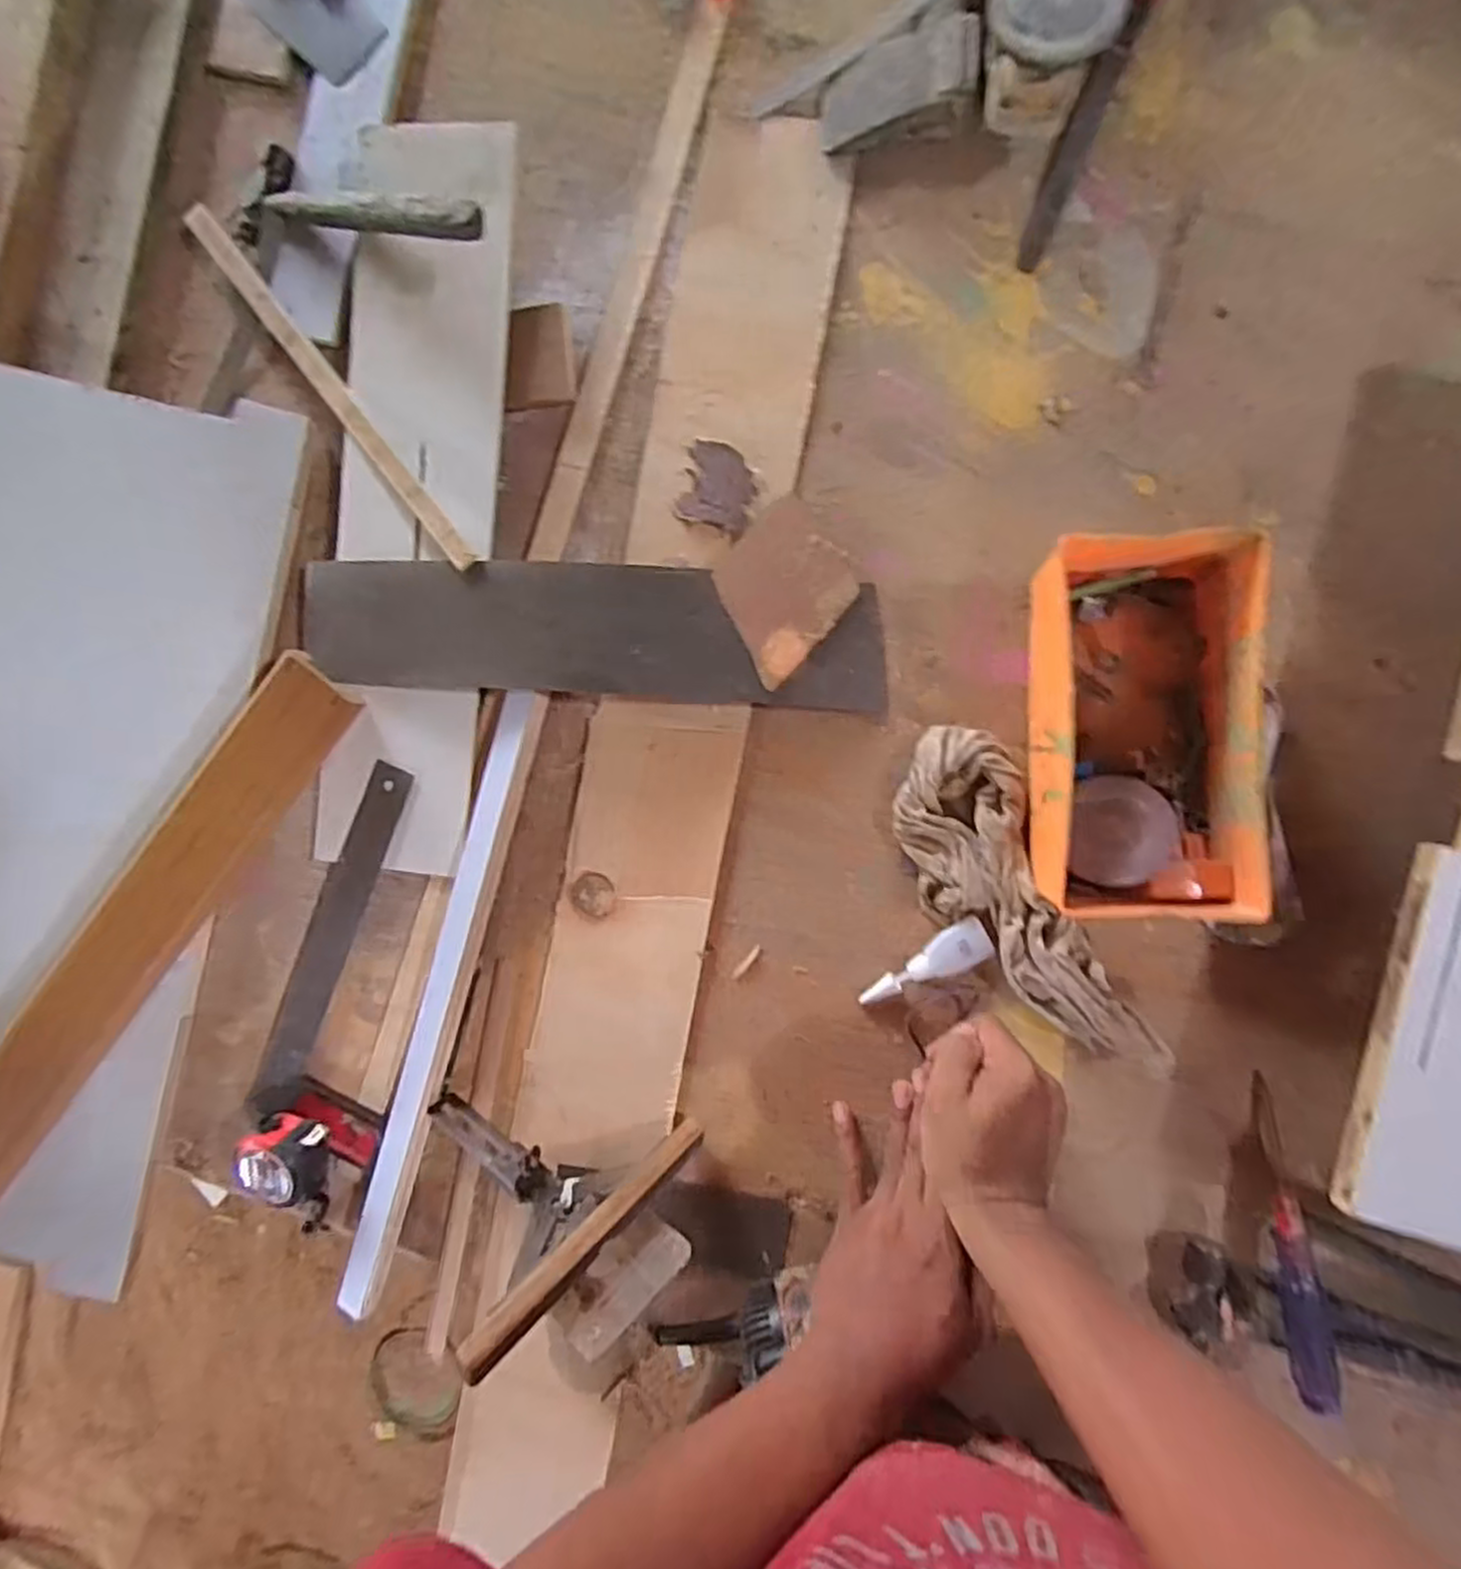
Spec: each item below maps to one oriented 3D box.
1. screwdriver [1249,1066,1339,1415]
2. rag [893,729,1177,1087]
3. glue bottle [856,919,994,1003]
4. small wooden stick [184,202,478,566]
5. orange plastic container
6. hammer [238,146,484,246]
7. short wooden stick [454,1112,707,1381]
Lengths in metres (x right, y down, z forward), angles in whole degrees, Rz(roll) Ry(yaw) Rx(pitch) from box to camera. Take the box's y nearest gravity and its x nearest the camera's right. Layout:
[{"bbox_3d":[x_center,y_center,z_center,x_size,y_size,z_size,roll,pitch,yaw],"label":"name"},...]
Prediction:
[{"bbox_3d":[0.376,0.304,0.504,0.024,0.020,0.196,-2,73,7],"label":"screwdriver"},{"bbox_3d":[0.200,0.088,0.541,0.096,0.031,0.262,-25,87,6],"label":"rag"},{"bbox_3d":[0.140,0.131,0.554,0.101,0.017,0.032,-25,87,6],"label":"glue bottle"},{"bbox_3d":[-0.318,-0.315,0.585,0.018,0.015,0.387,-39,85,5],"label":"small wooden stick"},{"bbox_3d":[0.271,-0.036,0.502,0.122,0.076,0.239,0,90,7],"label":"orange plastic container"},{"bbox_3d":[-0.281,-0.429,0.563,0.254,0.023,0.072,27,93,25],"label":"hammer"},{"bbox_3d":[-0.085,0.289,0.488,0.012,0.204,0.023,-34,85,40],"label":"short wooden stick"}]

